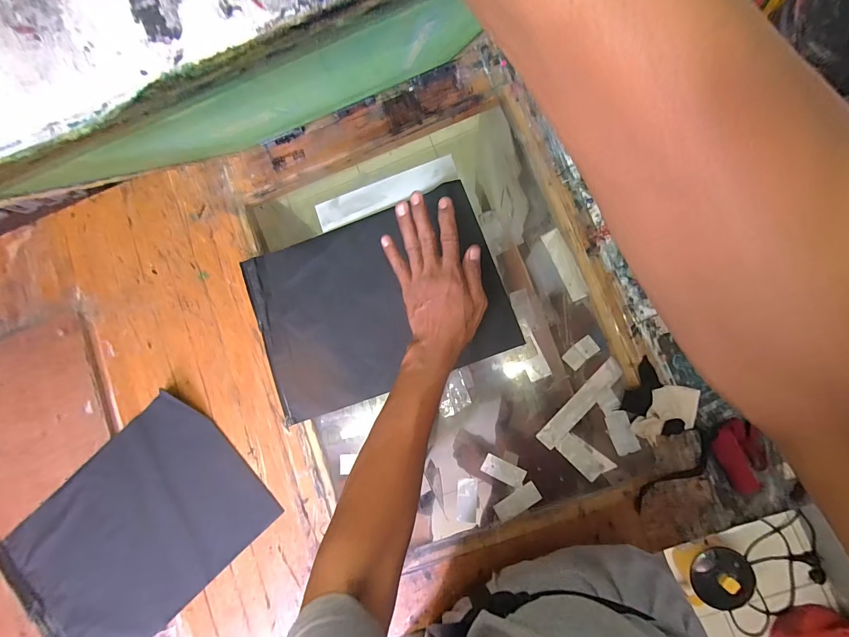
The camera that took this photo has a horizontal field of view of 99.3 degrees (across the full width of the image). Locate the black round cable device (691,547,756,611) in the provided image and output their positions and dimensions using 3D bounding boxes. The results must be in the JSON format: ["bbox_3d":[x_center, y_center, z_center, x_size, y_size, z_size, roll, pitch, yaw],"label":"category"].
[{"bbox_3d":[0.867,0.756,1.056,0.028,0.171,0.165,27,82,-5],"label":"black round cable device"}]

